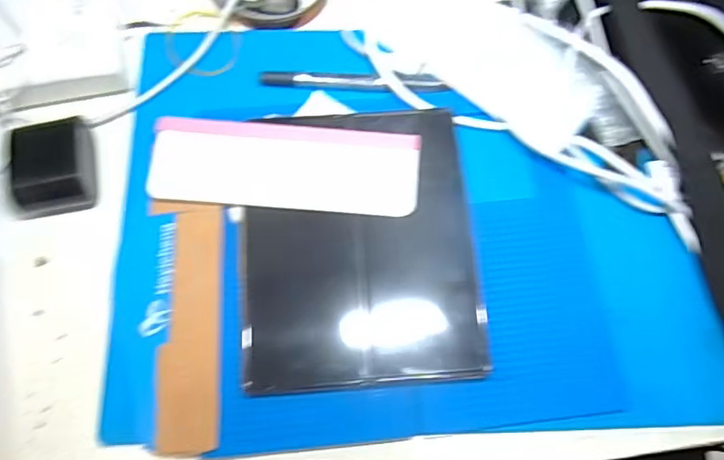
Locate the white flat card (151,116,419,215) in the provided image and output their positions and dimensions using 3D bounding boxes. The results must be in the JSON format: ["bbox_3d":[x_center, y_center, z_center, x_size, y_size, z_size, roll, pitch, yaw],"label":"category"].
[{"bbox_3d":[-0.045,-0.038,0.324,0.152,0.007,0.054,5,72,1],"label":"white flat card"}]

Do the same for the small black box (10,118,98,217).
[{"bbox_3d":[-0.176,-0.037,0.317,0.040,0.023,0.050,-13,73,-5],"label":"small black box"}]

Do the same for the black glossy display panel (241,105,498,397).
[{"bbox_3d":[-0.002,0.004,0.310,0.125,0.007,0.158,-4,72,-2],"label":"black glossy display panel"}]

